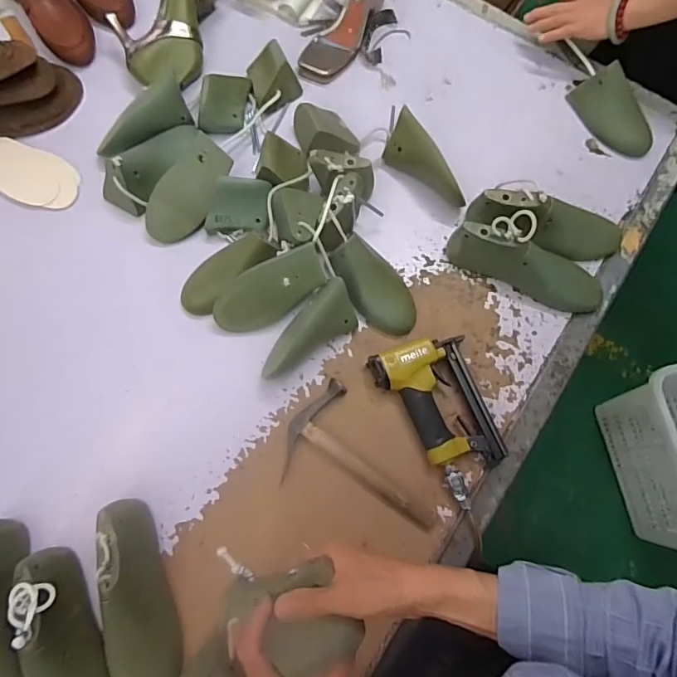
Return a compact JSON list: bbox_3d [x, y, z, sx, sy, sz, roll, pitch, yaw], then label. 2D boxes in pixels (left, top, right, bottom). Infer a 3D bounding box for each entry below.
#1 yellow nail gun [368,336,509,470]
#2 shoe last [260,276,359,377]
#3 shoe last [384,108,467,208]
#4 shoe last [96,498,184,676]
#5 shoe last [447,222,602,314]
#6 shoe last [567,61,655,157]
[{"bbox_3d":[0.136,0.096,0.653,0.136,0.048,0.187,-16,75,-7],"label":"yellow nail gun"},{"bbox_3d":[-0.048,-0.014,0.663,0.159,0.075,0.071,-34,78,-12],"label":"shoe last"},{"bbox_3d":[0.146,-0.282,0.743,0.054,0.082,0.167,-43,80,-12],"label":"shoe last"},{"bbox_3d":[-0.240,0.316,0.550,0.073,0.073,0.240,-11,74,-6],"label":"shoe last"},{"bbox_3d":[0.287,-0.104,0.697,0.239,0.079,0.064,15,73,2],"label":"shoe last"},{"bbox_3d":[0.482,-0.394,0.795,0.069,0.079,0.165,-42,79,-13],"label":"shoe last"}]

